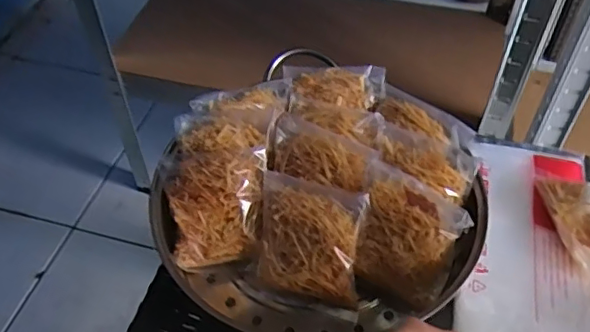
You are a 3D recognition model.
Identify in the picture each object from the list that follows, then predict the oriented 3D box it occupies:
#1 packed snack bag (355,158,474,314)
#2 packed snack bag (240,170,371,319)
[{"bbox_3d":[0.082,0.056,0.438,0.084,0.024,0.091,25,94,16],"label":"packed snack bag"},{"bbox_3d":[0.011,0.063,0.451,0.089,0.027,0.097,12,94,13],"label":"packed snack bag"}]

